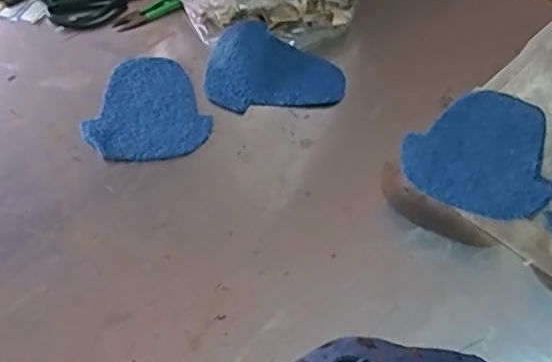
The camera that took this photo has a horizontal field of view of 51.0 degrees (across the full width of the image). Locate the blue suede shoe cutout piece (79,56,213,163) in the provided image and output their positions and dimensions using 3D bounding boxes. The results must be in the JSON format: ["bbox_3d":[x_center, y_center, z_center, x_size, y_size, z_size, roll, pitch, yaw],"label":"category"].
[{"bbox_3d":[-0.144,-0.079,0.614,0.121,0.004,0.158,-19,52,-16],"label":"blue suede shoe cutout piece"}]

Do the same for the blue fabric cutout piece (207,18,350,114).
[{"bbox_3d":[-0.001,-0.130,0.642,0.150,0.025,0.113,2,49,1],"label":"blue fabric cutout piece"}]

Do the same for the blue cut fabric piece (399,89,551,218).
[{"bbox_3d":[0.185,-0.034,0.535,0.128,0.011,0.155,10,50,8],"label":"blue cut fabric piece"}]

